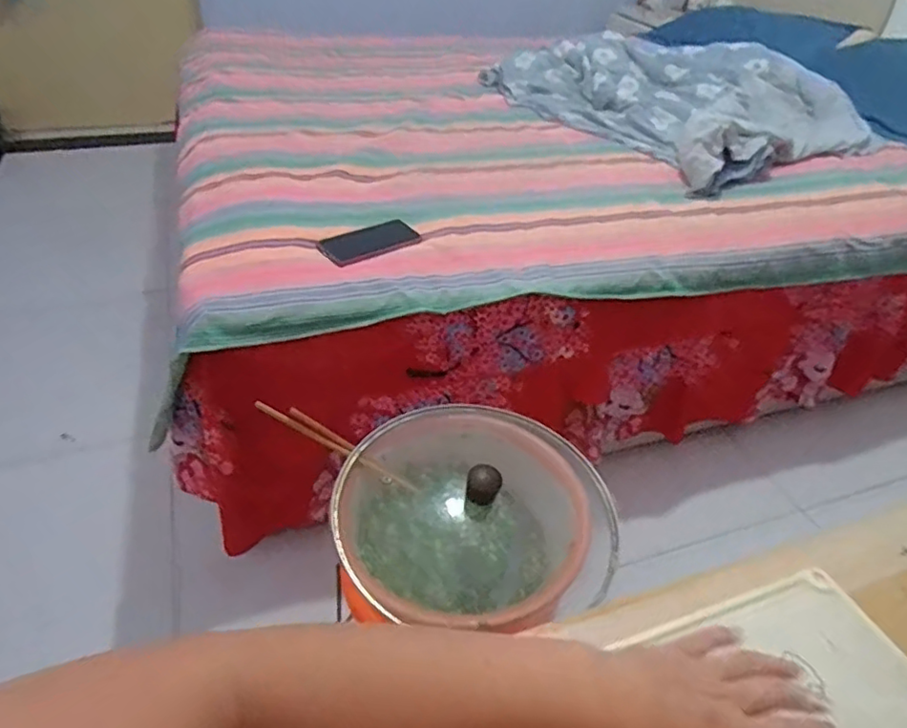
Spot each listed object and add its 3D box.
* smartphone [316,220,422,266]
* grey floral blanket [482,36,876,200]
[{"bbox_3d":[-0.137,-0.197,1.009,0.169,0.011,0.074,-24,56,-34],"label":"smartphone"},{"bbox_3d":[0.597,-0.724,1.632,0.755,0.141,0.816,-19,44,-27],"label":"grey floral blanket"}]

